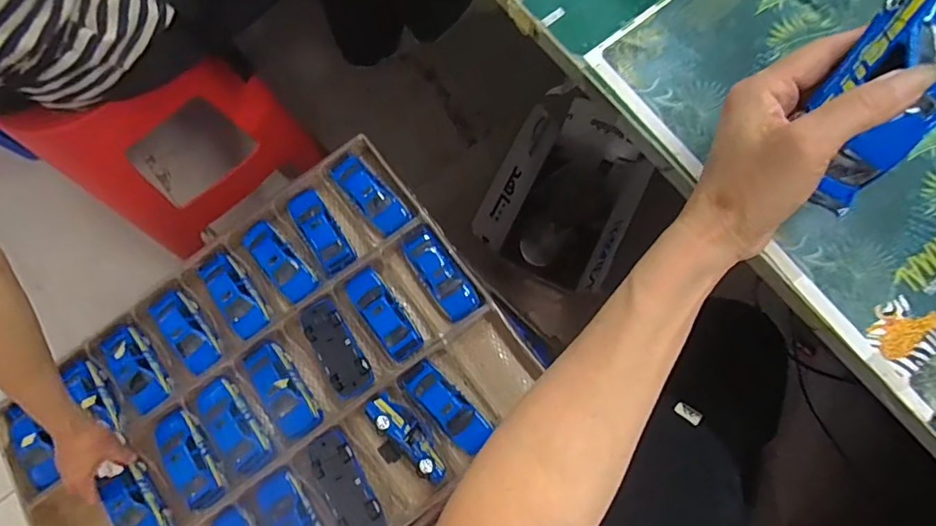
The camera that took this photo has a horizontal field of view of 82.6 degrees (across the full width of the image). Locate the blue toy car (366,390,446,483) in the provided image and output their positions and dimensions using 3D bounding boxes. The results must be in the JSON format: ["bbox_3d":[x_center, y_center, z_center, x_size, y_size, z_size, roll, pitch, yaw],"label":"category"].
[{"bbox_3d":[-0.073,0.213,0.661,0.126,0.045,0.041,42,80,8],"label":"blue toy car"}]

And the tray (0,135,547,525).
[{"bbox_3d":[-0.270,0.195,0.700,0.655,0.078,0.462,-36,80,-8],"label":"tray"}]

